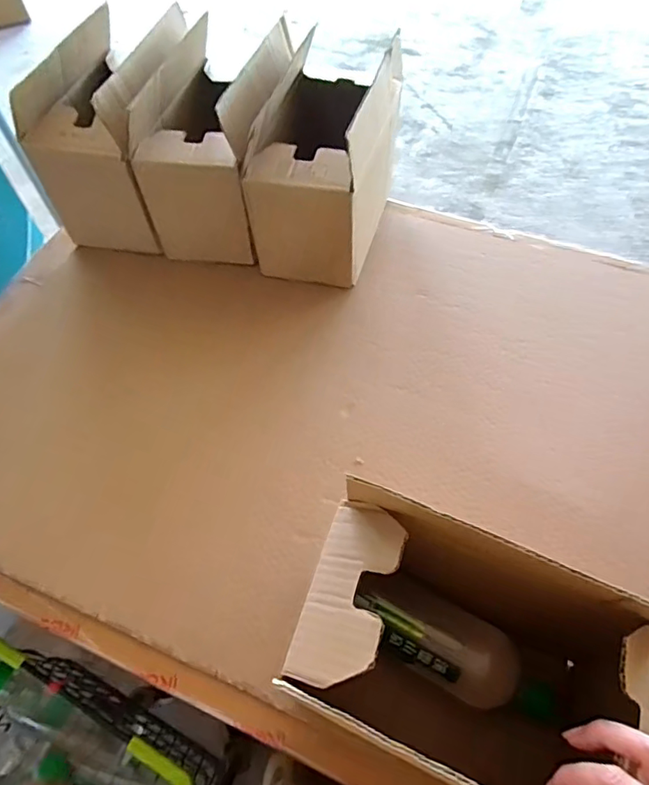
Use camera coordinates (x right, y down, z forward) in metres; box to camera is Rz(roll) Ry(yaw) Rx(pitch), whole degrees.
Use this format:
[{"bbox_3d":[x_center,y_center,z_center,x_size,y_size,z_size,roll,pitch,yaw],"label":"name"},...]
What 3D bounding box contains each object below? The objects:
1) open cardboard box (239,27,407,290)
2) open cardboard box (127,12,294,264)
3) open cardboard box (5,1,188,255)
[{"bbox_3d":[-0.002,-0.293,0.669,0.157,0.219,0.212,16,62,10],"label":"open cardboard box"},{"bbox_3d":[-0.132,-0.321,0.686,0.147,0.221,0.203,14,61,9],"label":"open cardboard box"},{"bbox_3d":[-0.261,-0.343,0.687,0.151,0.208,0.222,15,61,9],"label":"open cardboard box"}]

